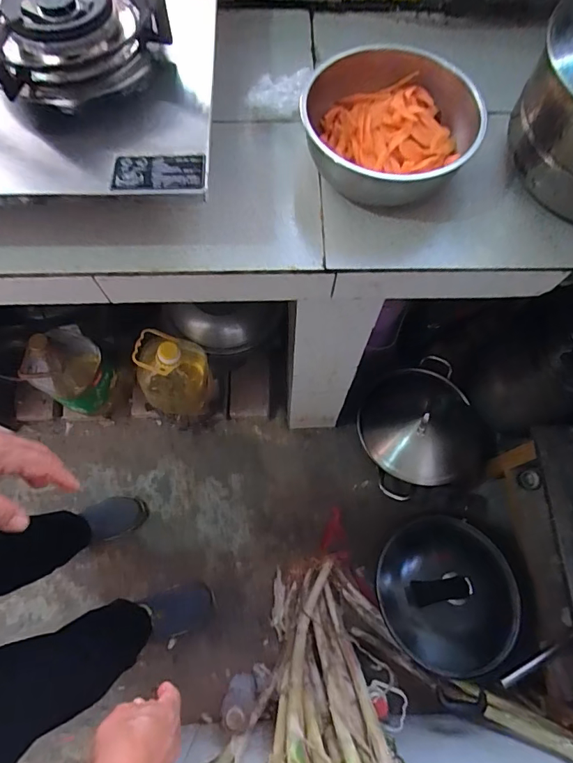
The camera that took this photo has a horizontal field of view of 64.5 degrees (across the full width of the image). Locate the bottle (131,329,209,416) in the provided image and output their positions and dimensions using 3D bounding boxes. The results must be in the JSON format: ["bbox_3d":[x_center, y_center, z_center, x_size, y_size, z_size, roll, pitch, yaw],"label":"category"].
[{"bbox_3d":[-0.275,-0.022,1.102,0.178,0.310,0.122,-8,71,-4],"label":"bottle"}]

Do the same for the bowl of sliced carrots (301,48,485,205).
[{"bbox_3d":[0.124,-0.309,0.567,0.203,0.089,0.187,0,70,-1],"label":"bowl of sliced carrots"}]

